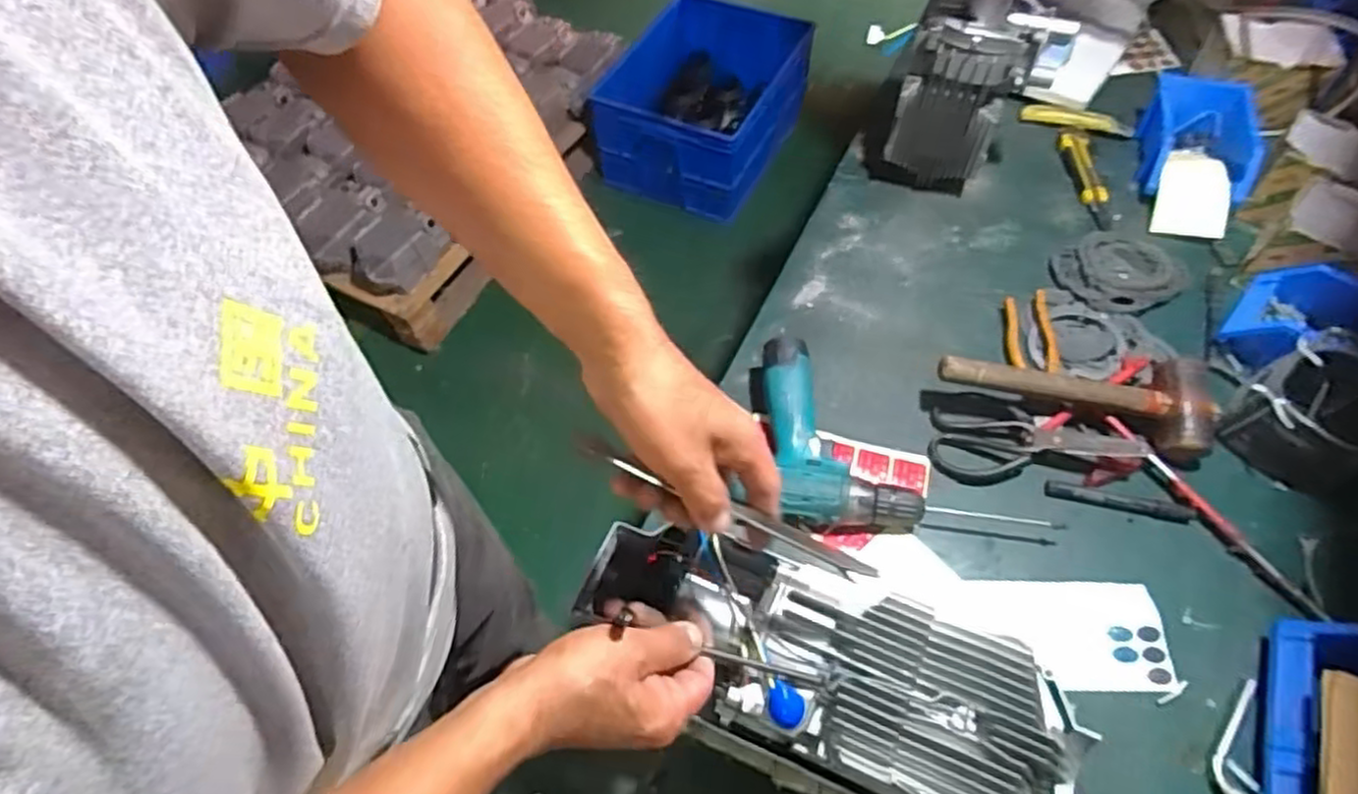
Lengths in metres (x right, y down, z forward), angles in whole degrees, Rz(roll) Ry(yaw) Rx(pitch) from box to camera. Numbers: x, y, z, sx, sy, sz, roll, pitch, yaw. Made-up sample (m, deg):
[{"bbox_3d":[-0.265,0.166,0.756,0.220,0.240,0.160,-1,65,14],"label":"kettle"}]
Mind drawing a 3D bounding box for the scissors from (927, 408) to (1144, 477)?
[{"bbox_3d":[0.367,0.051,0.744,0.200,0.021,0.068,1,57,16],"label":"scissors"}]

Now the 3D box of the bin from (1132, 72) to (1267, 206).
[{"bbox_3d":[0.693,-0.337,0.957,0.138,0.066,0.194,19,60,13],"label":"bin"}]

